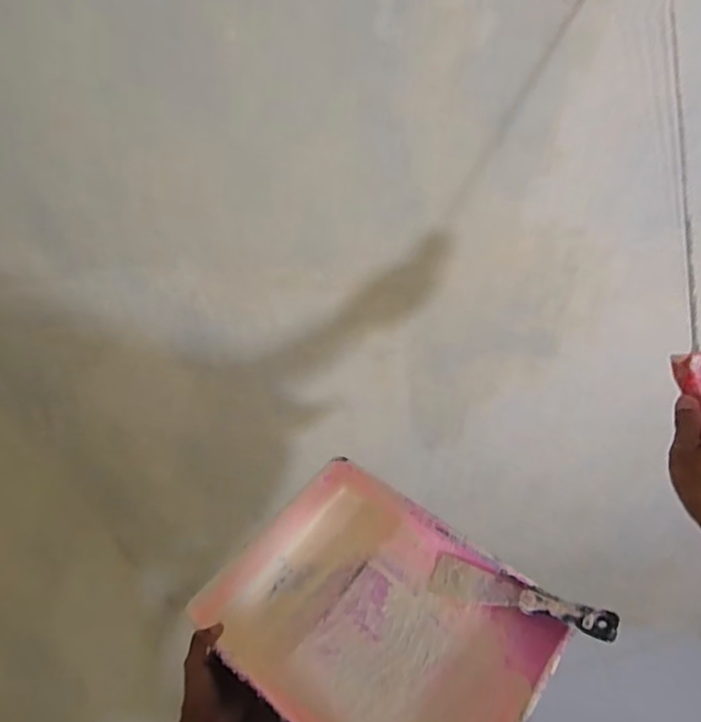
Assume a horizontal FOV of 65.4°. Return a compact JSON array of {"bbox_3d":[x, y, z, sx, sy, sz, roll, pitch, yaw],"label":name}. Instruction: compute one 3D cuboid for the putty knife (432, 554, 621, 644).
[{"bbox_3d":[0.185,0.266,0.611,0.206,0.016,0.046,3,43,39],"label":"putty knife"}]

